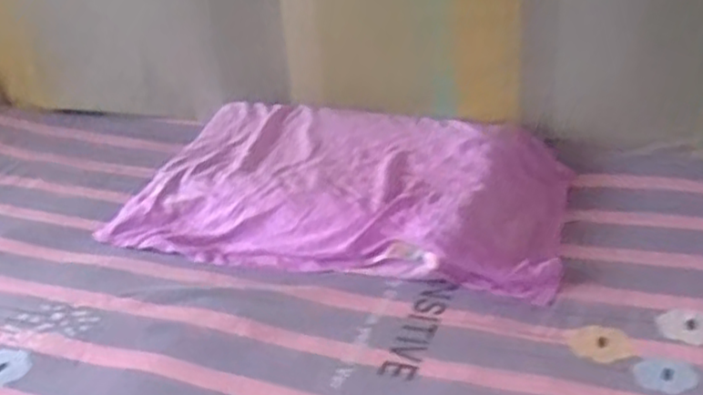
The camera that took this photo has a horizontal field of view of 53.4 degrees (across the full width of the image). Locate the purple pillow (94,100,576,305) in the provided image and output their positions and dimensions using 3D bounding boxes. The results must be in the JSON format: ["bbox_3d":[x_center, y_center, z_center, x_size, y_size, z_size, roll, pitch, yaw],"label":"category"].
[{"bbox_3d":[-0.022,-0.021,1.158,0.722,0.126,0.350,5,30,16],"label":"purple pillow"}]

